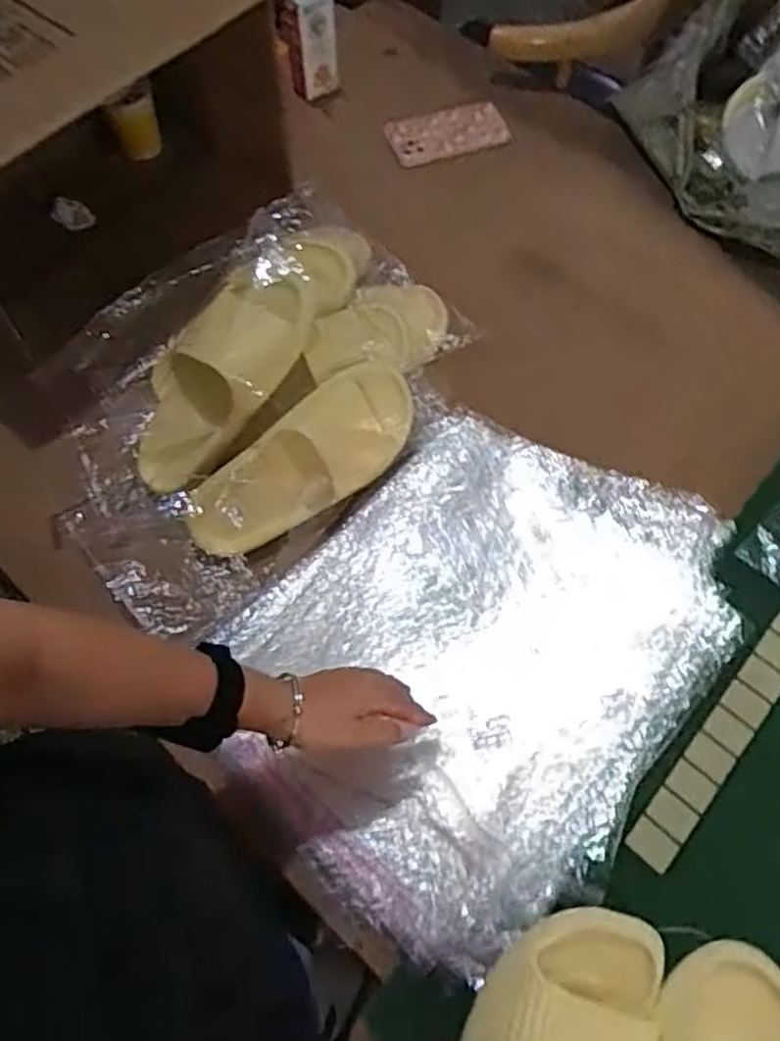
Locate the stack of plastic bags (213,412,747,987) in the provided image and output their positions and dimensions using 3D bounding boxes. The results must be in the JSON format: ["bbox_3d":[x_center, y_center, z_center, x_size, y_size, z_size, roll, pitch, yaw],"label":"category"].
[{"bbox_3d":[0.073,0.113,0.669,0.360,0.043,0.450,36,70,17],"label":"stack of plastic bags"}]

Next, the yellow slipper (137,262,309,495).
[{"bbox_3d":[-0.183,-0.138,0.729,0.251,0.059,0.111,-48,67,22],"label":"yellow slipper"}]

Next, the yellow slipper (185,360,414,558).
[{"bbox_3d":[-0.082,-0.057,0.724,0.250,0.073,0.088,-37,69,-15],"label":"yellow slipper"}]

